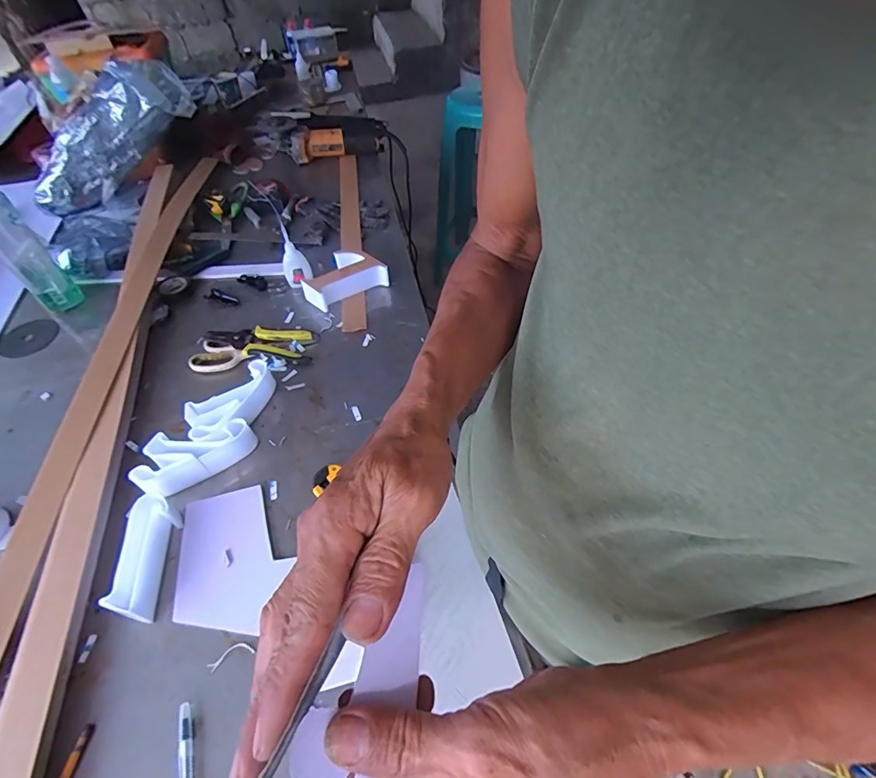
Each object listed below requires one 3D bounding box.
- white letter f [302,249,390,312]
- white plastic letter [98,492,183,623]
[{"bbox_3d":[-0.165,-0.193,0.790,0.134,0.046,0.086,-28,54,-19],"label":"white letter f"},{"bbox_3d":[-0.314,0.175,0.491,0.034,0.043,0.129,-4,50,0],"label":"white plastic letter"}]

